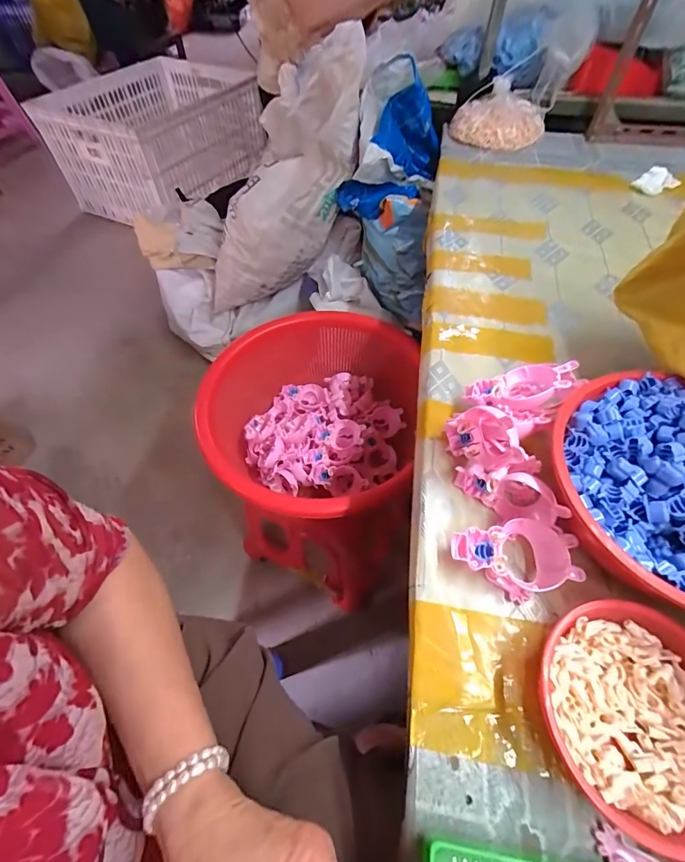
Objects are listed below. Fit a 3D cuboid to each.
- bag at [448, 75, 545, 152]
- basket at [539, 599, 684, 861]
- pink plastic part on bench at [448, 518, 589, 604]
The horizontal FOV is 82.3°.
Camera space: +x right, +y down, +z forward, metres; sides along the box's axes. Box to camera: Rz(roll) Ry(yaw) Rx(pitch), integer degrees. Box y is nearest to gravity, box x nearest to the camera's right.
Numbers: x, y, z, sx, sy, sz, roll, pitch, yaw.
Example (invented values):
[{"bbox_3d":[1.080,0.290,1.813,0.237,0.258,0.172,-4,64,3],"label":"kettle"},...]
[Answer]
[{"bbox_3d":[0.346,-0.696,0.869,0.200,0.088,0.120,20,58,12],"label":"bag"},{"bbox_3d":[0.210,0.200,0.281,0.124,0.046,0.132,0,56,0],"label":"basket"},{"bbox_3d":[0.150,0.115,0.347,0.100,0.033,0.060,-9,57,-6],"label":"pink plastic part on bench"}]

